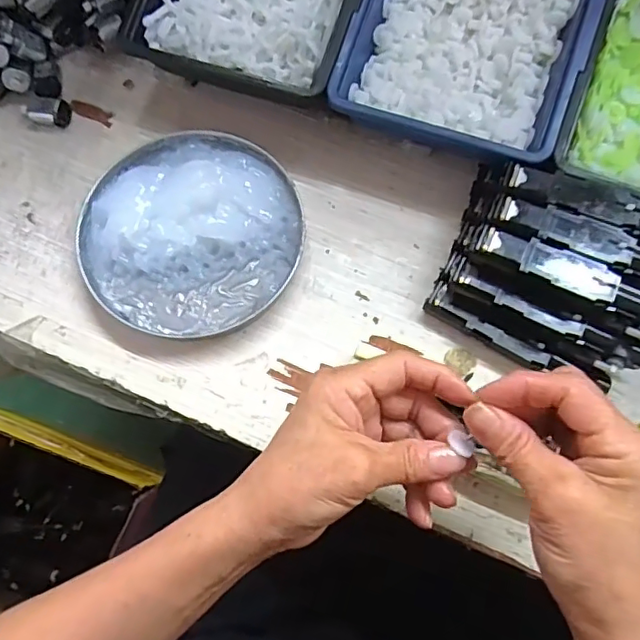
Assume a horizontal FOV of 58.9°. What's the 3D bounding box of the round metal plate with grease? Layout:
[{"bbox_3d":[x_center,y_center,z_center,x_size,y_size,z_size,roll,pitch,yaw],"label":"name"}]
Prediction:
[{"bbox_3d":[-0.085,-0.063,0.377,0.140,0.029,0.143,0,74,0],"label":"round metal plate with grease"}]

